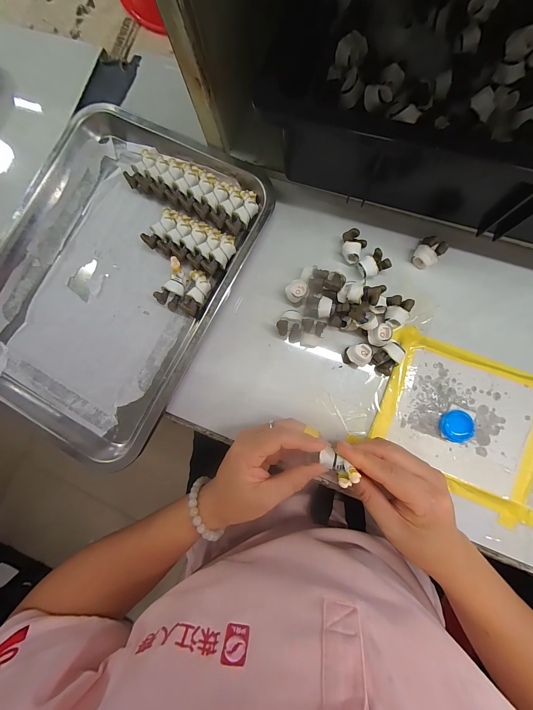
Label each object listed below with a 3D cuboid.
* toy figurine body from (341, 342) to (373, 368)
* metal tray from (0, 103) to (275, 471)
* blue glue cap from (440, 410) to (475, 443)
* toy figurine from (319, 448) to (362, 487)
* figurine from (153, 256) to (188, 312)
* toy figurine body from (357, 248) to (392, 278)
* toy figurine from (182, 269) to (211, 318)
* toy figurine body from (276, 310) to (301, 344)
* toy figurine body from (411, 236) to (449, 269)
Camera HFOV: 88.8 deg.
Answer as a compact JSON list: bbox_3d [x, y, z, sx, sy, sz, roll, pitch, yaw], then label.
[{"bbox_3d":[0.089,-0.001,0.269,0.023,0.025,0.020,25,88,8],"label":"toy figurine body"},{"bbox_3d":[-0.177,-0.080,0.294,0.253,0.033,0.353,27,88,8],"label":"metal tray"},{"bbox_3d":[0.183,0.068,0.260,0.029,0.008,0.029,-1,85,6],"label":"blue glue cap"},{"bbox_3d":[0.058,0.091,0.219,0.015,0.010,0.030,-45,49,-2],"label":"toy figurine"},{"bbox_3d":[-0.096,-0.073,0.281,0.021,0.019,0.052,19,98,7],"label":"figurine"},{"bbox_3d":[0.108,-0.090,0.276,0.029,0.019,0.023,-38,82,2],"label":"toy figurine body"},{"bbox_3d":[-0.073,-0.064,0.283,0.025,0.020,0.052,10,72,6],"label":"toy figurine"},{"bbox_3d":[0.024,-0.030,0.280,0.023,0.022,0.035,1,85,7],"label":"toy figurine body"},{"bbox_3d":[0.164,-0.104,0.275,0.023,0.017,0.026,40,90,8],"label":"toy figurine body"}]

